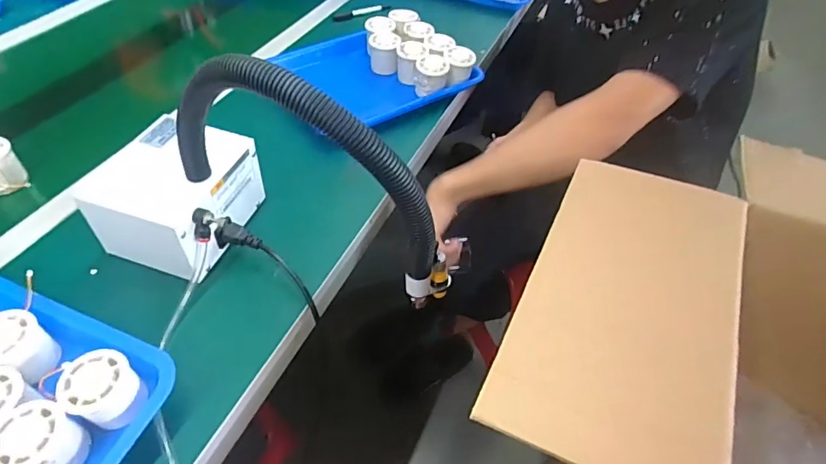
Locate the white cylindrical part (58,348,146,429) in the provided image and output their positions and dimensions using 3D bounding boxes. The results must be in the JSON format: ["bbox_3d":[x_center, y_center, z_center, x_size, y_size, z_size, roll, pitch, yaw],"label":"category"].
[{"bbox_3d":[-0.283,0.145,0.451,0.054,0.051,0.055,2,48,-2],"label":"white cylindrical part"}]

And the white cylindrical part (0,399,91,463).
[{"bbox_3d":[-0.321,0.181,0.422,0.059,0.046,0.055,2,48,-2],"label":"white cylindrical part"}]

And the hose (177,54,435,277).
[{"bbox_3d":[-0.111,-0.065,0.481,0.285,0.190,0.033,20,50,13],"label":"hose"}]

